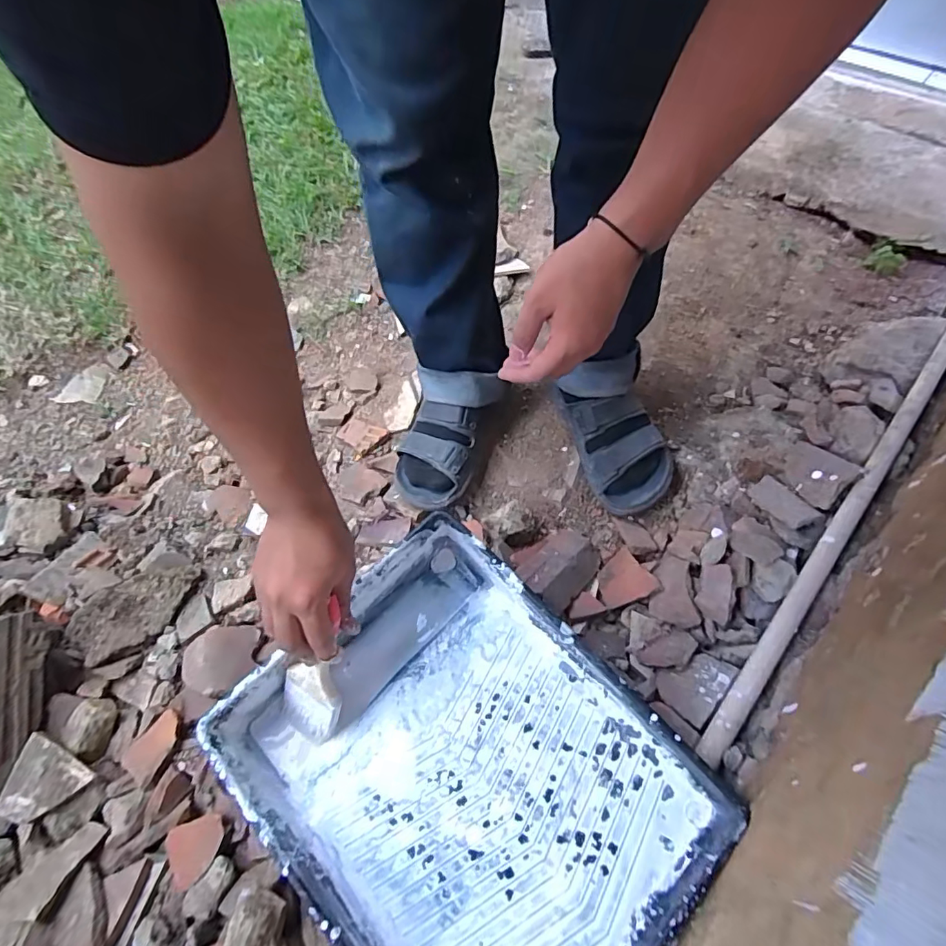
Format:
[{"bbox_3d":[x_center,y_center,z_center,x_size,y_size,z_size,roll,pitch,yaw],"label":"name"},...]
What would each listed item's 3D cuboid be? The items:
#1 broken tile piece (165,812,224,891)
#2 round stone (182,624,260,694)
[{"bbox_3d":[-0.229,0.308,0.420,0.048,0.011,0.042,-27,62,-16],"label":"broken tile piece"},{"bbox_3d":[-0.255,0.186,0.517,0.076,0.027,0.072,7,50,27],"label":"round stone"}]

